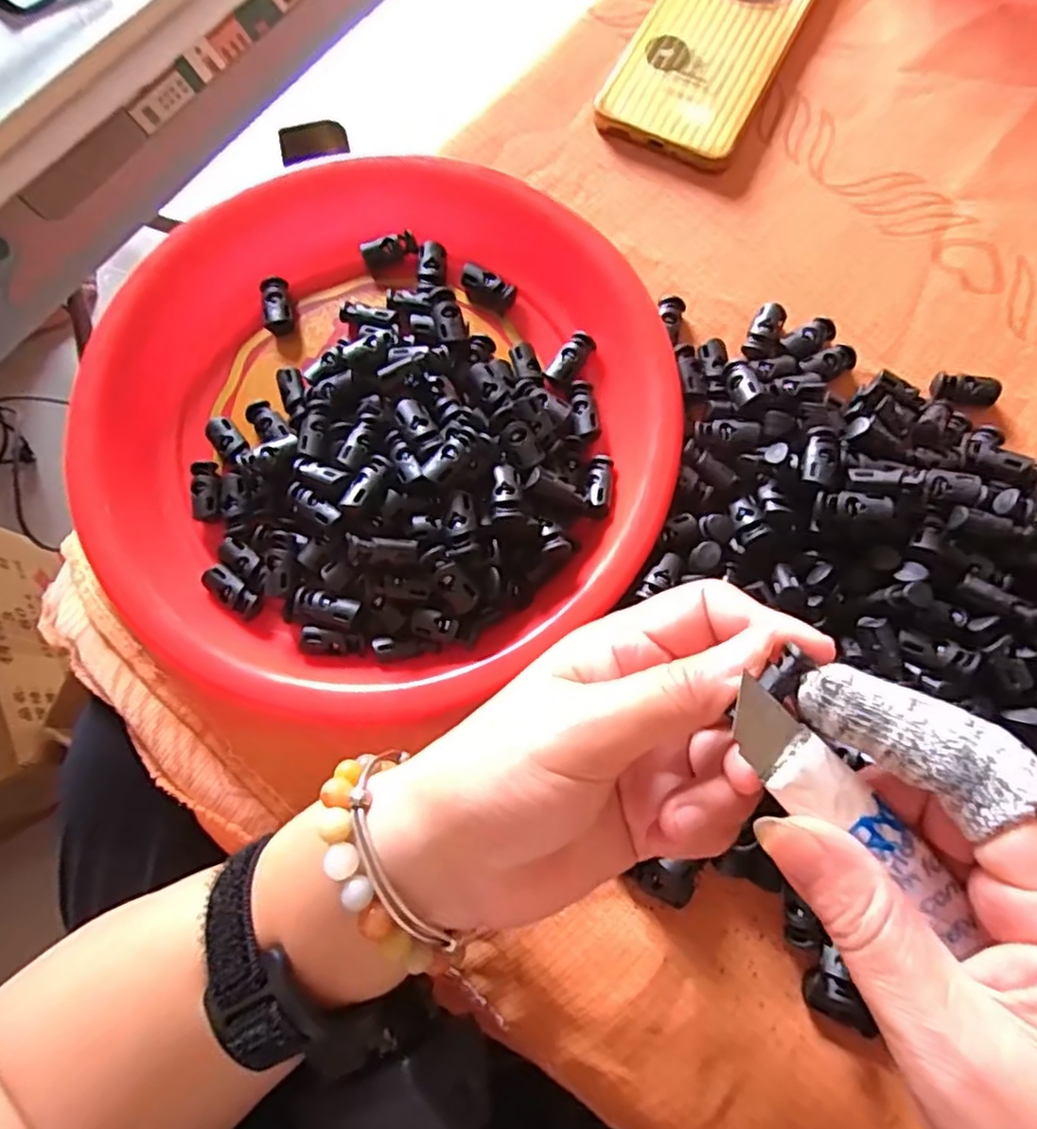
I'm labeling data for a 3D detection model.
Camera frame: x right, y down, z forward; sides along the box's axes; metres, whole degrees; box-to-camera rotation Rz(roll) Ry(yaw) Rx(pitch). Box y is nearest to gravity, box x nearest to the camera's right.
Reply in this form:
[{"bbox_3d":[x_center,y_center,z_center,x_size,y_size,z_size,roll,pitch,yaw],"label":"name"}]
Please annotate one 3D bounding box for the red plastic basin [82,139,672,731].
[{"bbox_3d":[-0.064,-0.071,0.296,0.247,0.038,0.259,0,76,1],"label":"red plastic basin"}]

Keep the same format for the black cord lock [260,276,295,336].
[{"bbox_3d":[-0.117,-0.125,0.322,0.013,0.009,0.027,-7,88,0],"label":"black cord lock"}]

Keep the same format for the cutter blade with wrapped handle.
[{"bbox_3d":[0.086,0.065,0.171,0.082,0.004,0.019,43,81,0],"label":"cutter blade with wrapped handle"}]

